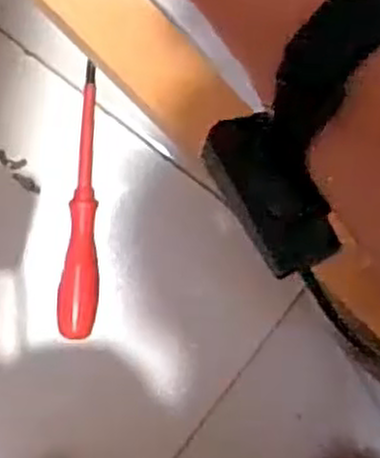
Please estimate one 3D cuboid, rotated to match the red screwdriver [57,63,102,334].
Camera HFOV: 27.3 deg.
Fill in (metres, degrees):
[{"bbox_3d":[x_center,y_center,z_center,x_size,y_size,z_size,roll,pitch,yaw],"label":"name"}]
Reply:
[{"bbox_3d":[-0.070,-0.018,0.532,0.025,0.024,0.183,6,92,-5],"label":"red screwdriver"}]

